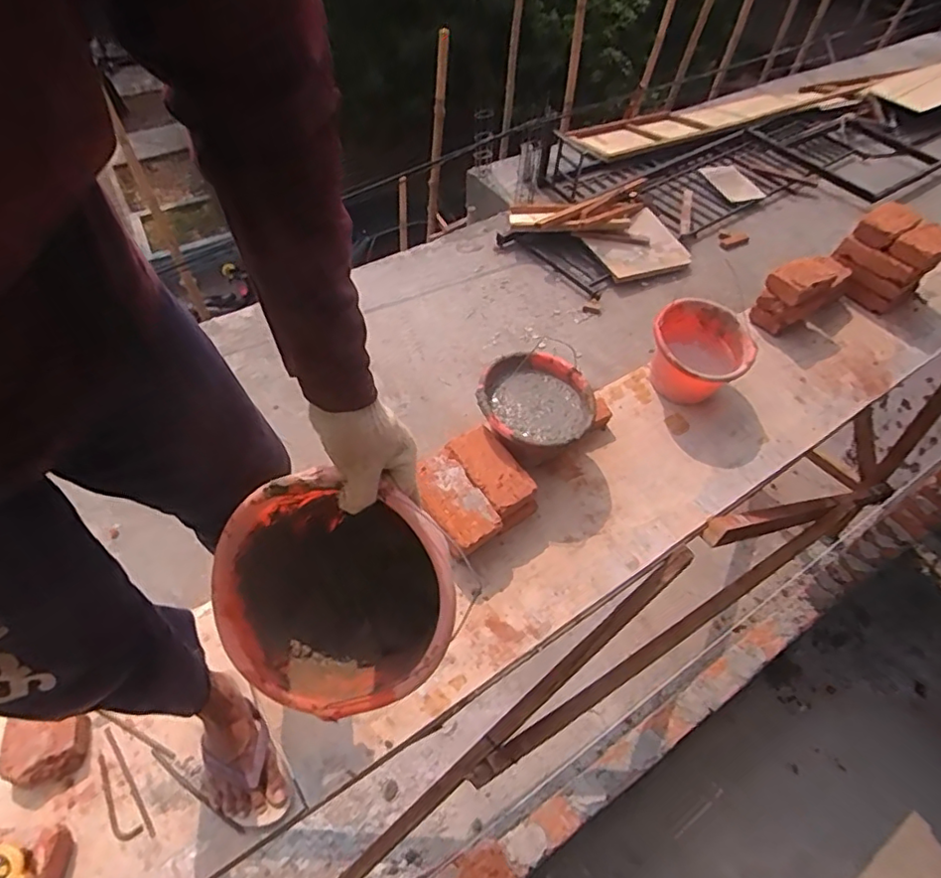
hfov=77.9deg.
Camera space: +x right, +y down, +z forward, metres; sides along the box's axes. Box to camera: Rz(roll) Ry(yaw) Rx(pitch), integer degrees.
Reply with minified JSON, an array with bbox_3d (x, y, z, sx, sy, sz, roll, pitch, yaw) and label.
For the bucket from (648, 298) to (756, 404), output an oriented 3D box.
[{"bbox_3d":[0.536,-0.202,1.395,0.218,0.156,0.266,-1,51,-5],"label":"bucket"}]

